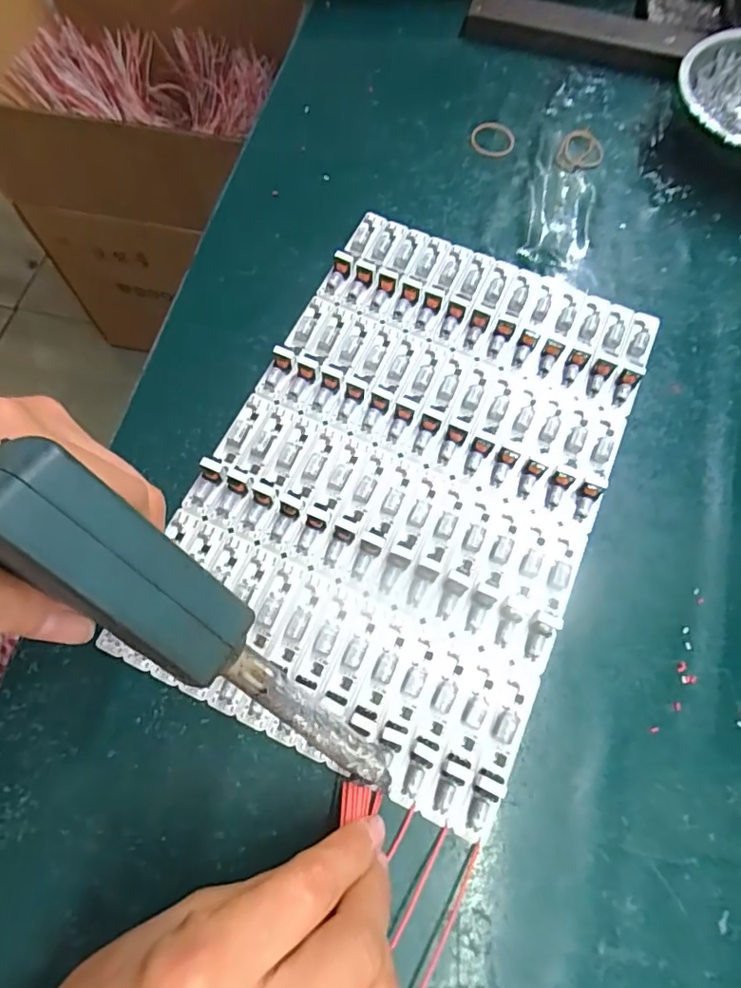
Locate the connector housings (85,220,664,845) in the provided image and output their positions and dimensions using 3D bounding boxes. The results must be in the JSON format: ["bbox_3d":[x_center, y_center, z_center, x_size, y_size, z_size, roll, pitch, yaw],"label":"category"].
[{"bbox_3d":[0.023,-0.015,0.287,0.192,0.014,0.296,24,70,8],"label":"connector housings"}]

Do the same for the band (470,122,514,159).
[{"bbox_3d":[0.087,-0.254,0.388,0.031,0.006,0.033,8,68,2],"label":"band"}]

